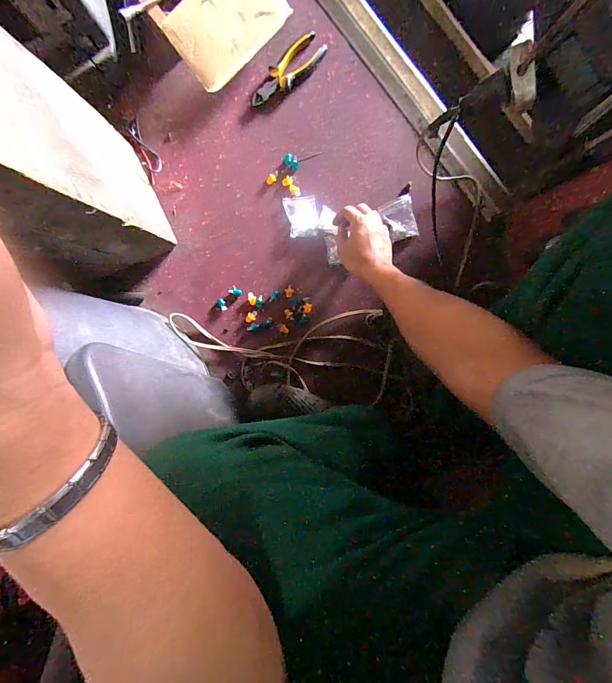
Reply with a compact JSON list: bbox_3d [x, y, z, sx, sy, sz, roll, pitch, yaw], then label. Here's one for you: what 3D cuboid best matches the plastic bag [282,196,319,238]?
[{"bbox_3d":[-0.007,-0.229,0.640,0.057,0.016,0.070,-8,95,1],"label":"plastic bag"}]

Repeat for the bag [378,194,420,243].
[{"bbox_3d":[0.176,-0.230,0.654,0.056,0.008,0.074,-16,95,2],"label":"bag"}]

